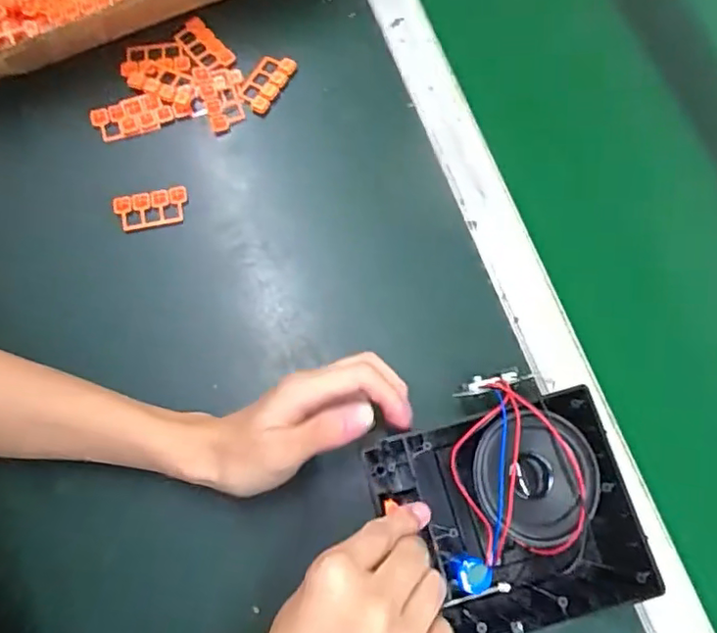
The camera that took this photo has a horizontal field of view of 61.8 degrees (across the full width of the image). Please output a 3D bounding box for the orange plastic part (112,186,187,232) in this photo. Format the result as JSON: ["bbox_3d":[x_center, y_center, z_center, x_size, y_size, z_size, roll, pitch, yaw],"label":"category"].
[{"bbox_3d":[-0.157,-0.081,0.455,0.054,0.006,0.027,-13,74,-5],"label":"orange plastic part"}]

